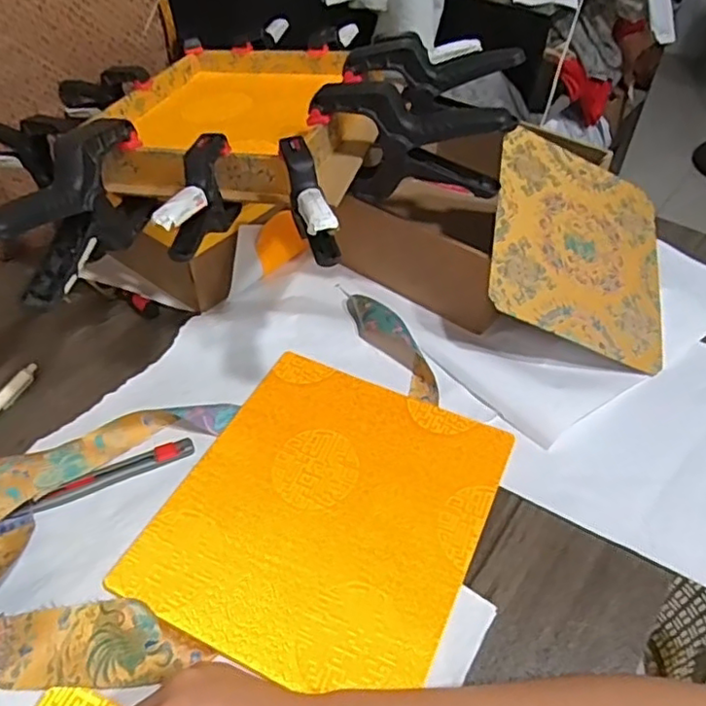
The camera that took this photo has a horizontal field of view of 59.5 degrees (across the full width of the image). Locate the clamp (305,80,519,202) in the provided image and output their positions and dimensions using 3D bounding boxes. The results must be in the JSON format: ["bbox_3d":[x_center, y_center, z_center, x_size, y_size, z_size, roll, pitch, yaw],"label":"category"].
[{"bbox_3d":[0.044,-0.171,0.509,0.157,0.083,0.028,12,47,10],"label":"clamp"}]

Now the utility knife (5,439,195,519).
[{"bbox_3d":[-0.191,0.094,0.478,0.133,0.009,0.019,-20,50,-20],"label":"utility knife"}]

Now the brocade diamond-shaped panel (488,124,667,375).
[{"bbox_3d":[0.218,-0.103,0.582,0.188,0.005,0.219,22,60,-17],"label":"brocade diamond-shaped panel"}]

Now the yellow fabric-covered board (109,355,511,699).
[{"bbox_3d":[-0.017,0.115,0.472,0.219,0.006,0.242,20,51,18],"label":"yellow fabric-covered board"}]

